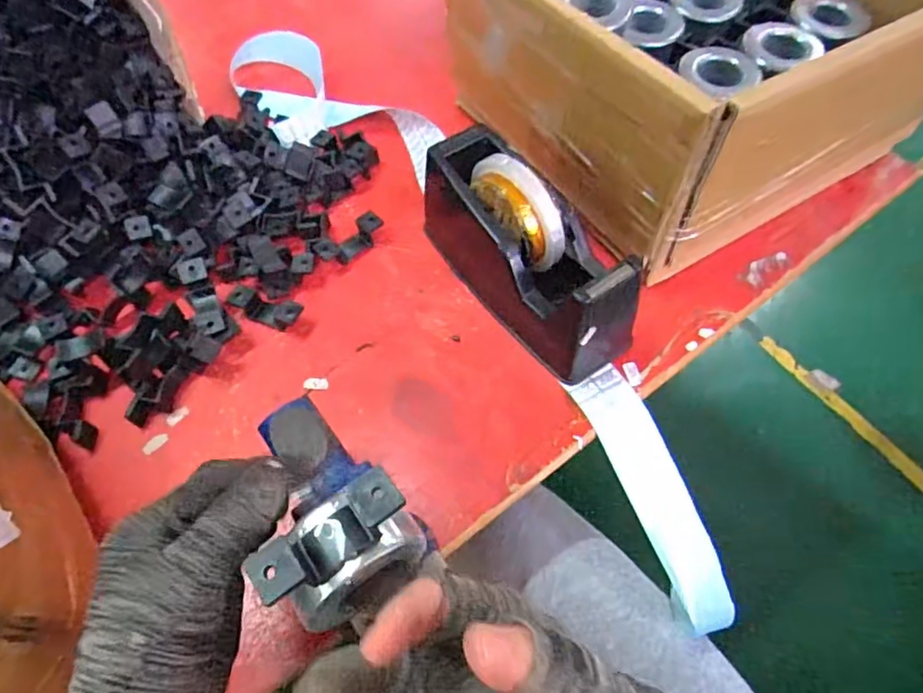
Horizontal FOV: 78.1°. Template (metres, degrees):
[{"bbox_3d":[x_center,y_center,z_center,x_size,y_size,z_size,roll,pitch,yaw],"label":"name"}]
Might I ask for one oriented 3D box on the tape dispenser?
[{"bbox_3d":[0.047,-0.078,0.445,0.077,0.115,0.207,-33,65,-16],"label":"tape dispenser"}]

